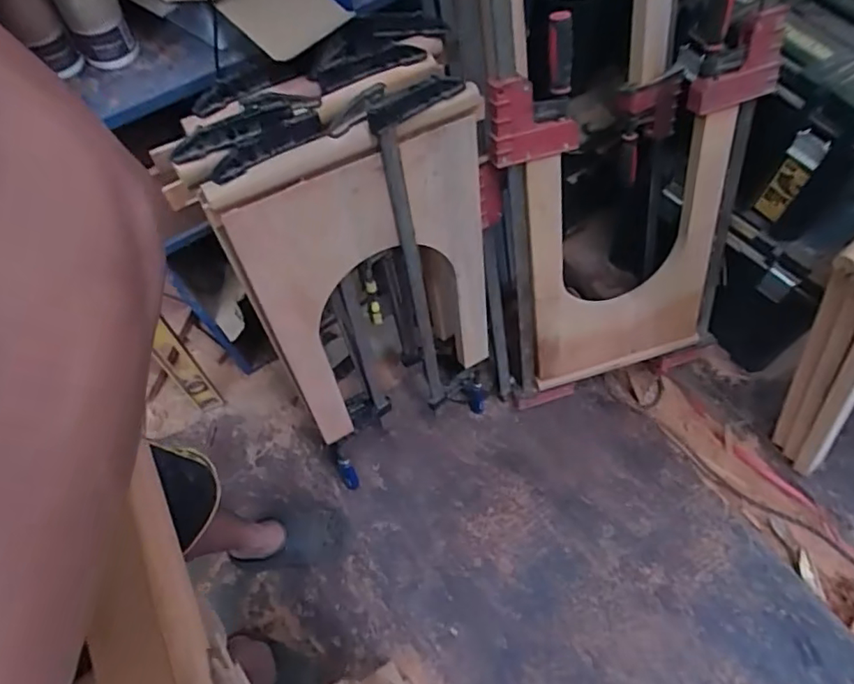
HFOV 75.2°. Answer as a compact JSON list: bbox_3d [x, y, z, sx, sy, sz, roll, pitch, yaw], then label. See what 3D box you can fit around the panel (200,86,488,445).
[{"bbox_3d":[-0.071,-0.076,0.890,0.387,0.548,0.039,-25,49,-14],"label":"panel"}]

